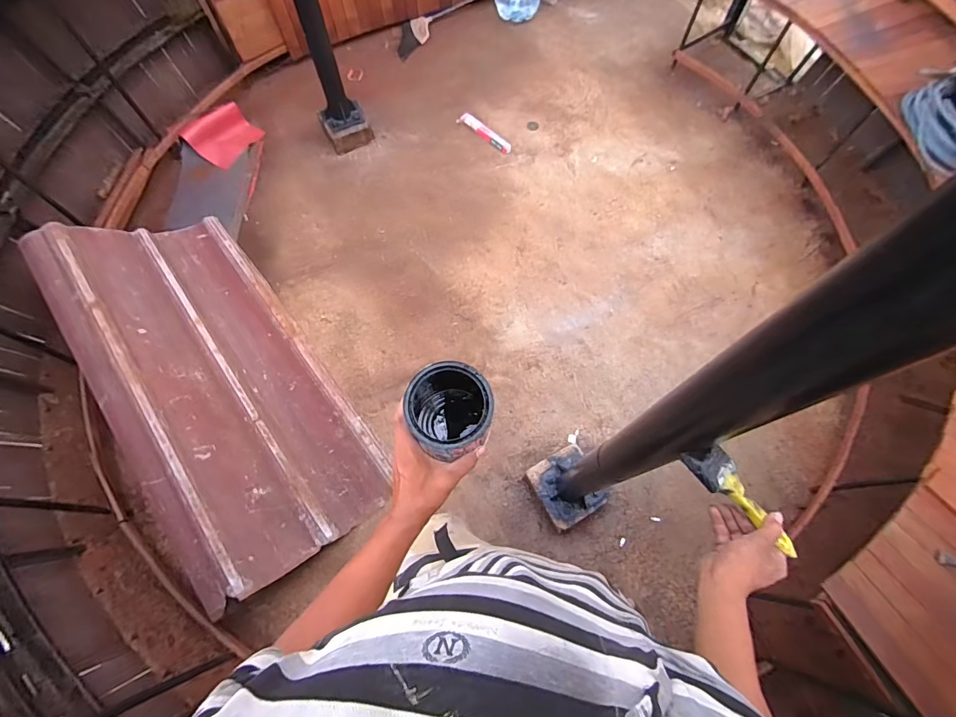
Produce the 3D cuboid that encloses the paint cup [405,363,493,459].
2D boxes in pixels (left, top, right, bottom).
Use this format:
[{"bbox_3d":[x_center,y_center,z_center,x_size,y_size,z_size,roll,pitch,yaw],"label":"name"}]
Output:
[{"bbox_3d":[-0.040,0.076,0.574,0.104,0.125,0.112,-30,70,-16],"label":"paint cup"}]

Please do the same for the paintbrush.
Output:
[{"bbox_3d":[0.367,0.184,0.595,0.064,0.027,0.180,-40,80,-19],"label":"paintbrush"}]

